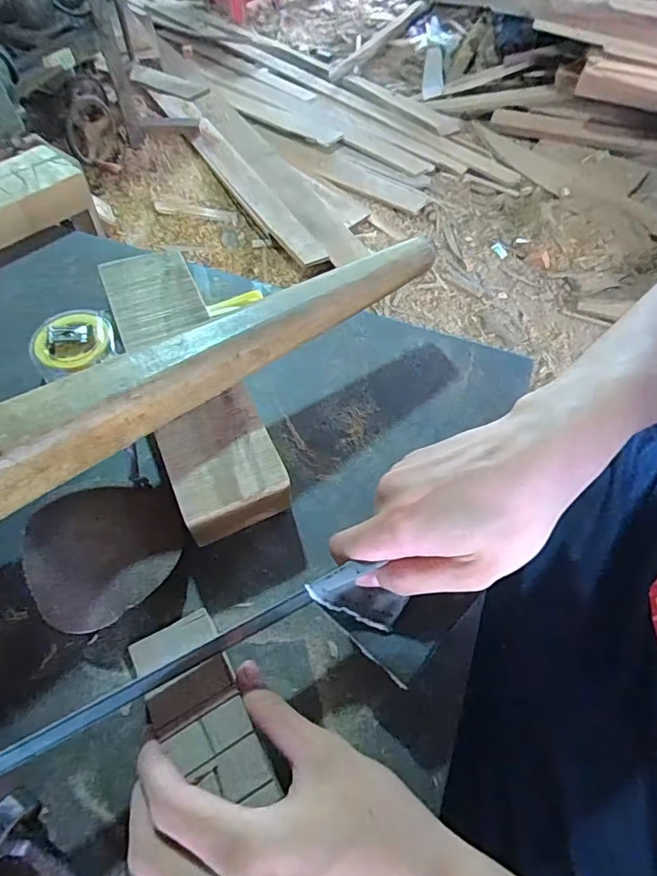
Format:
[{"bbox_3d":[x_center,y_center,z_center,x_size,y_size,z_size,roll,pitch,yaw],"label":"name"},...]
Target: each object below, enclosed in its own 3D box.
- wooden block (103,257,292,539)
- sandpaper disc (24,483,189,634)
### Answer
[{"bbox_3d":[-0.102,-0.044,0.366,0.066,0.038,0.246,-21,60,-14],"label":"wooden block"},{"bbox_3d":[-0.136,0.066,0.307,0.091,0.021,0.088,0,57,-1],"label":"sandpaper disc"}]

